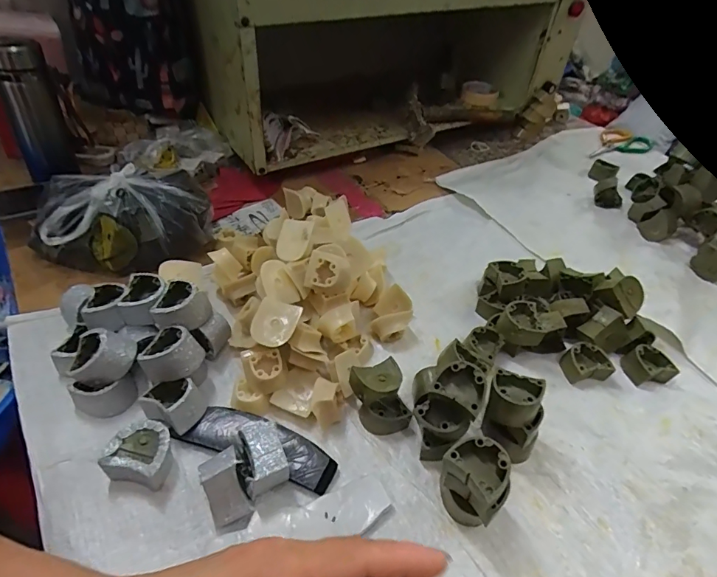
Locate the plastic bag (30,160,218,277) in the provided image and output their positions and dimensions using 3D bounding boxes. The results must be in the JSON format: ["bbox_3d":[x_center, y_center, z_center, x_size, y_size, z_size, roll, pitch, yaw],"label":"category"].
[{"bbox_3d":[-0.306,-0.089,0.551,0.213,0.090,0.135,-17,48,-24],"label":"plastic bag"}]

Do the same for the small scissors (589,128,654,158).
[{"bbox_3d":[0.570,-0.315,0.948,0.223,0.022,0.096,-29,52,-31],"label":"small scissors"}]

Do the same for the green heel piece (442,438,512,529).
[{"bbox_3d":[0.093,0.160,0.346,0.038,0.080,0.048,-30,53,-31],"label":"green heel piece"}]

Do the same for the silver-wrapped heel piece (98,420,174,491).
[{"bbox_3d":[-0.188,0.144,0.373,0.052,0.036,0.044,7,43,2],"label":"silver-wrapped heel piece"}]

